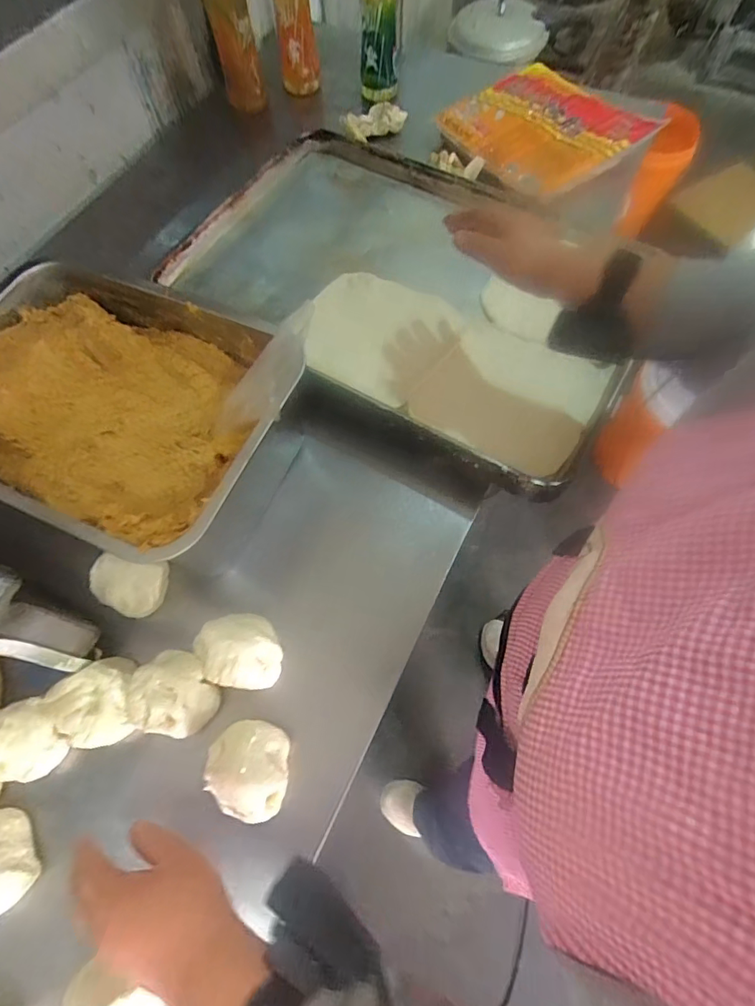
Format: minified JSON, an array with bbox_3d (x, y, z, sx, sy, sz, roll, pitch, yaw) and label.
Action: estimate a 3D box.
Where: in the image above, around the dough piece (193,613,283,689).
[{"bbox_3d":[-0.140,0.145,0.470,0.084,0.043,0.074,3,67,3],"label":"dough piece"}]

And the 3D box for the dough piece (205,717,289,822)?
[{"bbox_3d":[-0.118,0.240,0.421,0.072,0.035,0.078,0,67,1],"label":"dough piece"}]

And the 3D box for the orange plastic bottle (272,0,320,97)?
[{"bbox_3d":[-0.137,-0.808,0.784,0.075,0.240,0.058,13,87,-3],"label":"orange plastic bottle"}]

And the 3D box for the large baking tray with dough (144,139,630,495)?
[{"bbox_3d":[0.046,-0.312,0.620,0.602,0.054,0.416,31,71,14],"label":"large baking tray with dough"}]

